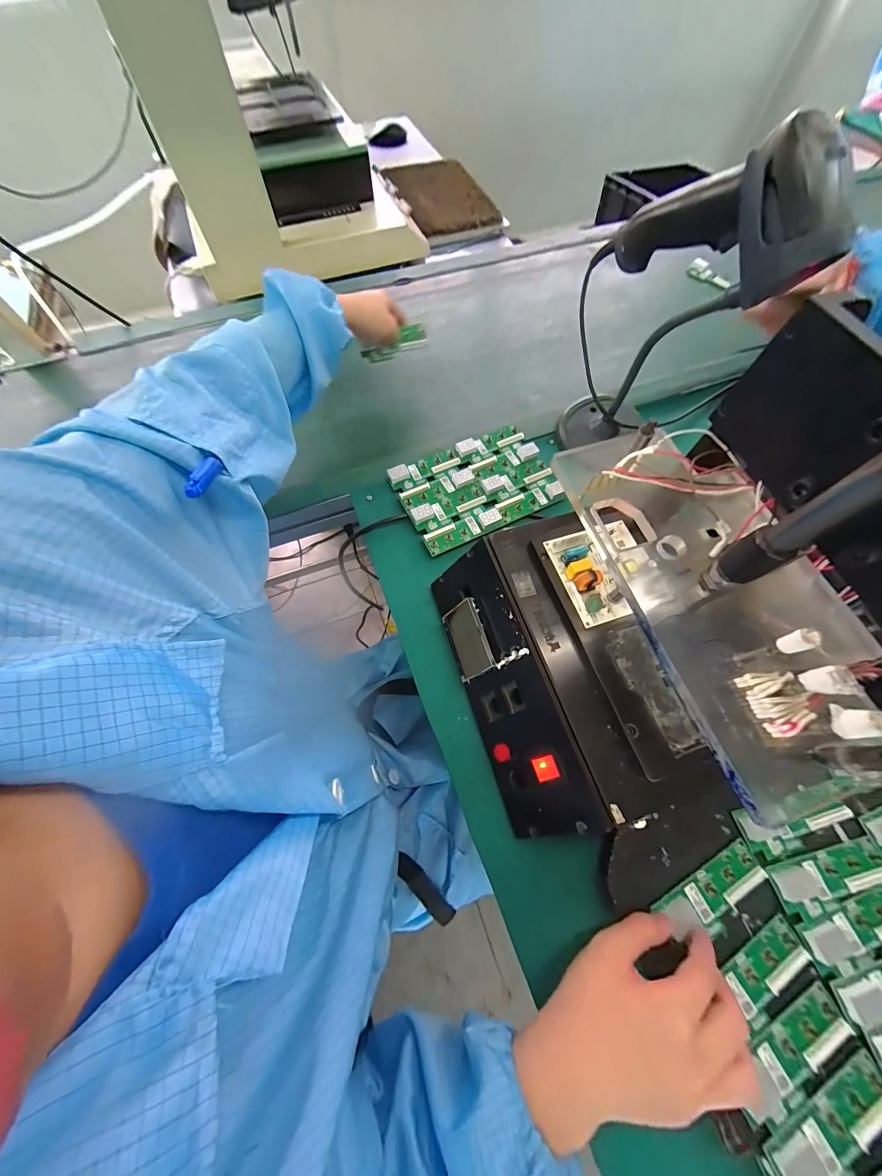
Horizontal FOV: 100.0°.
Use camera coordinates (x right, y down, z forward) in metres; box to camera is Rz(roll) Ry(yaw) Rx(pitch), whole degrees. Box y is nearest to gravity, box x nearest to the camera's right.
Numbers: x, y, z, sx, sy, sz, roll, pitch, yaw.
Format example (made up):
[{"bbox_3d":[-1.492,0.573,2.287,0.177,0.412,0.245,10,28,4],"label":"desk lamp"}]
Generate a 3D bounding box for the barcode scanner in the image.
[{"bbox_3d":[0.229,-0.299,0.298,0.064,0.088,0.166,-17,46,-8],"label":"barcode scanner"}]

